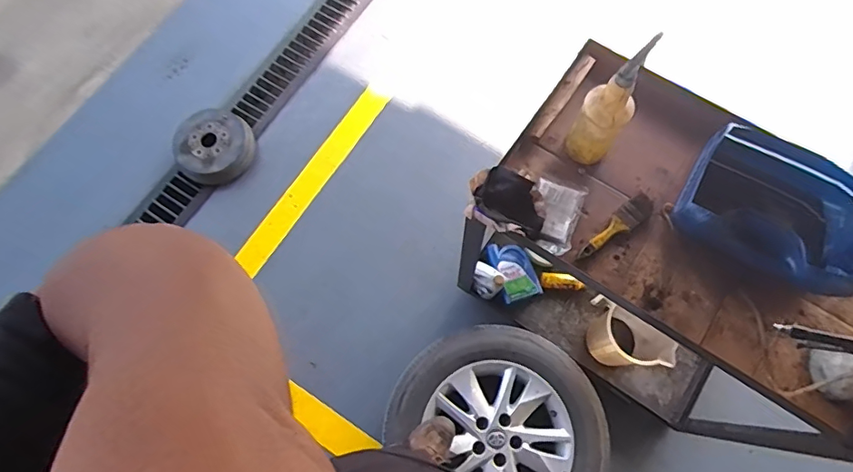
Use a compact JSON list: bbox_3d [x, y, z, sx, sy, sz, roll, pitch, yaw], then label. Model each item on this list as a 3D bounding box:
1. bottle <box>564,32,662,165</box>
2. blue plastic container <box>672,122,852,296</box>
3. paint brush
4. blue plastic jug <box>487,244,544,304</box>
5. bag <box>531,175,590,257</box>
[{"bbox_3d":[0.316,-0.217,0.880,0.087,0.261,0.080,29,76,9],"label":"bottle"},{"bbox_3d":[0.618,-0.043,0.895,0.300,0.086,0.251,28,76,9],"label":"blue plastic container"},{"bbox_3d":[0.355,-0.018,0.949,0.184,0.024,0.048,-36,76,-9],"label":"paint brush"},{"bbox_3d":[0.278,0.107,1.621,0.140,0.055,0.194,-11,67,-6],"label":"blue plastic jug"},{"bbox_3d":[0.241,-0.042,0.962,0.097,0.019,0.145,21,75,7],"label":"bag"}]

